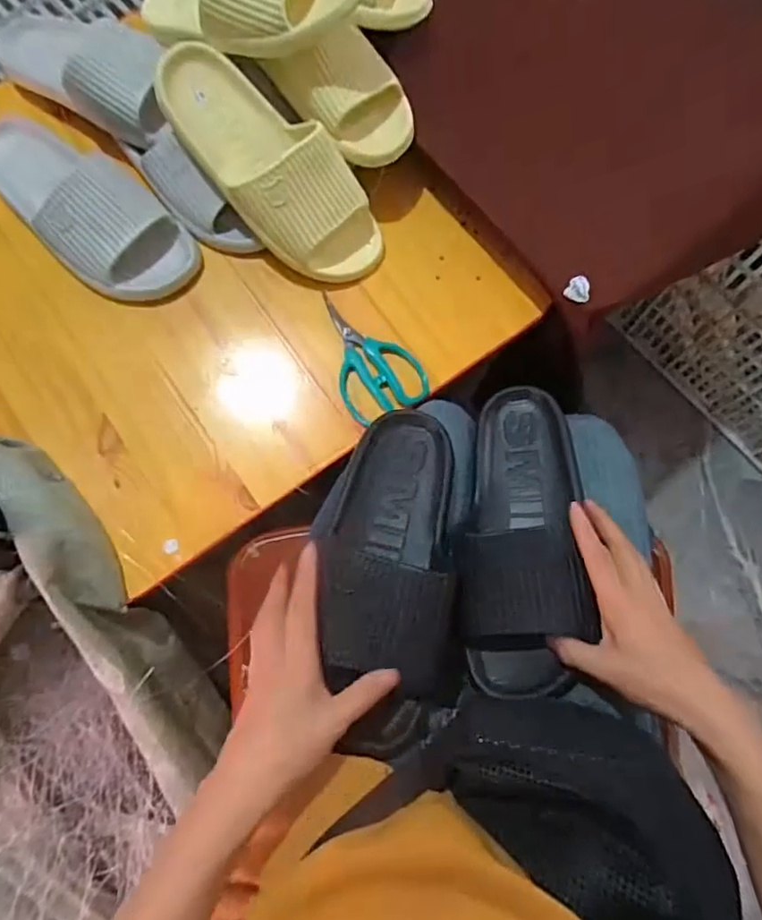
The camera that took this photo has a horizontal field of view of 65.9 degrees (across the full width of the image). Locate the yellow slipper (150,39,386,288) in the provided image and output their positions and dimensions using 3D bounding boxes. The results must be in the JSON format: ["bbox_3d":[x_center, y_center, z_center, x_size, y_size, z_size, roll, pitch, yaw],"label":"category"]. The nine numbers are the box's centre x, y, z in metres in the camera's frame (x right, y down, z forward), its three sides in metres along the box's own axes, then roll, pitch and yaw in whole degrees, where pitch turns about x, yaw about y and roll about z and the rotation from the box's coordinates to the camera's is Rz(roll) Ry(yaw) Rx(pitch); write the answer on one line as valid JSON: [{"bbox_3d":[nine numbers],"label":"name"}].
[{"bbox_3d":[-0.105,-0.286,0.570,0.107,0.065,0.262,-45,97,-10],"label":"yellow slipper"}]

